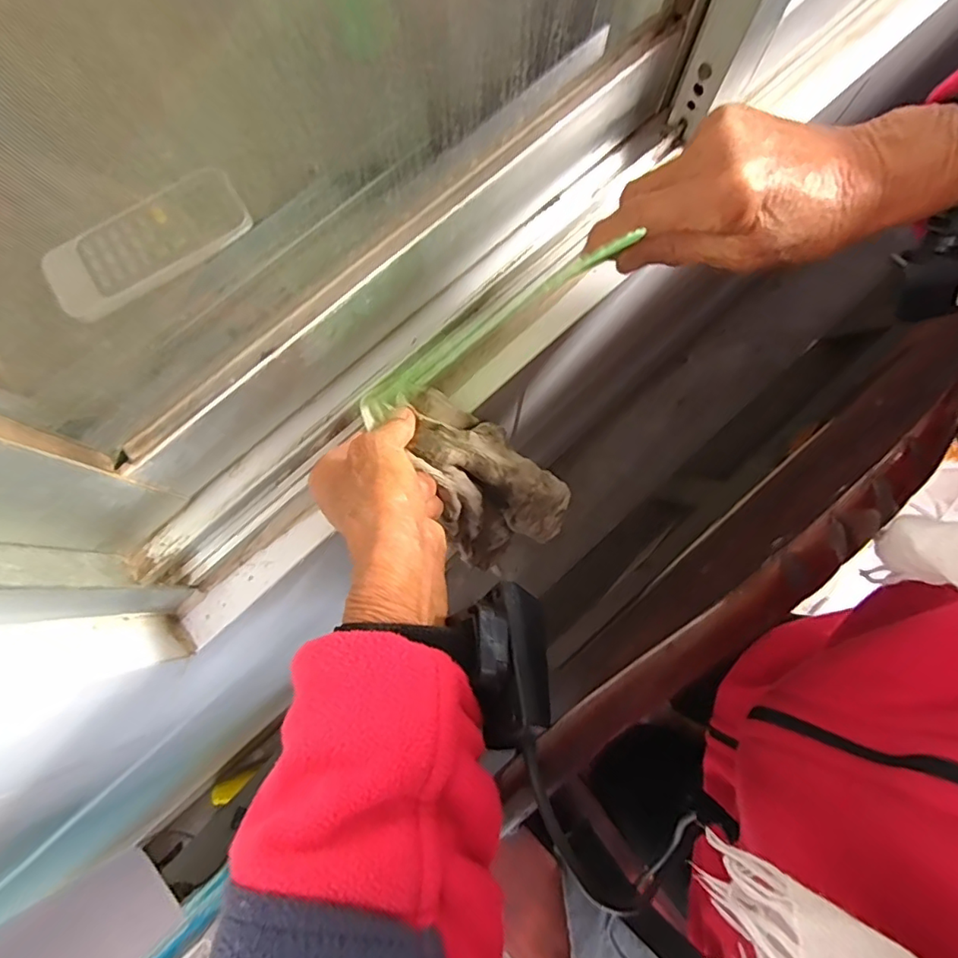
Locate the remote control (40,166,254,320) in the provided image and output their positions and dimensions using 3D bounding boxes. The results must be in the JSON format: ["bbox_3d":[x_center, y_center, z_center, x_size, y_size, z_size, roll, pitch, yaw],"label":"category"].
[{"bbox_3d":[-0.222,-0.158,0.373,0.133,0.020,0.058,-34,81,-6],"label":"remote control"}]

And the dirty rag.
[{"bbox_3d":[0.005,0.007,0.399,0.059,0.188,0.090,28,79,33],"label":"dirty rag"}]

